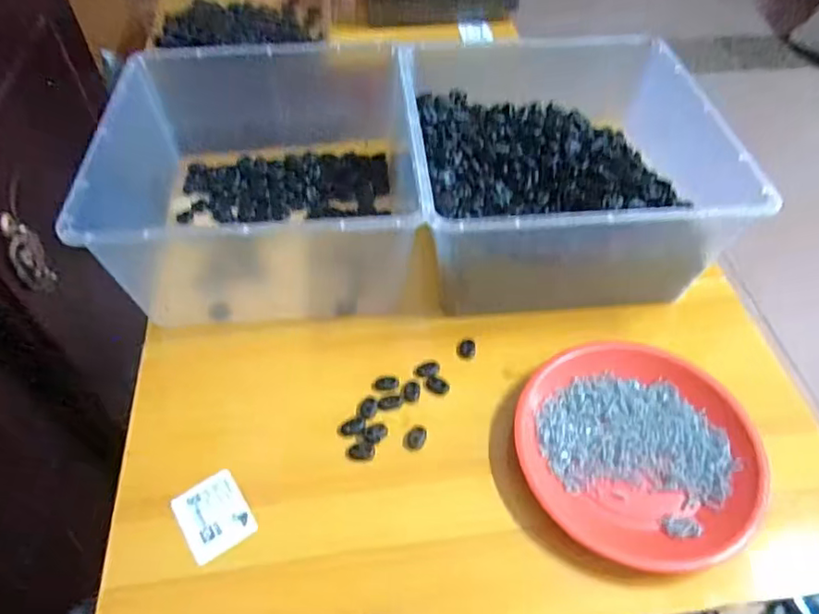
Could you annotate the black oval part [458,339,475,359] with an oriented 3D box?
[{"bbox_3d":[0.054,0.039,0.562,0.017,0.004,0.021,3,51,3],"label":"black oval part"}]

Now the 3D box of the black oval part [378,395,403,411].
[{"bbox_3d":[-0.017,0.085,0.529,0.022,0.004,0.014,-11,52,-9],"label":"black oval part"}]

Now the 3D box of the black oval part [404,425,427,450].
[{"bbox_3d":[0.005,0.112,0.506,0.017,0.008,0.022,12,52,9],"label":"black oval part"}]

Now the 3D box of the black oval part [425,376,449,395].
[{"bbox_3d":[0.025,0.071,0.537,0.022,0.004,0.016,17,53,14],"label":"black oval part"}]

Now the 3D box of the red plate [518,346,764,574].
[{"bbox_3d":[0.188,0.114,0.492,0.178,0.022,0.192,0,51,0],"label":"red plate"}]

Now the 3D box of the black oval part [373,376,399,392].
[{"bbox_3d":[-0.021,0.070,0.541,0.023,0.004,0.015,-5,51,-4],"label":"black oval part"}]

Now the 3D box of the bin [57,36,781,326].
[{"bbox_3d":[0.002,-0.150,0.634,0.586,0.146,0.343,-2,51,-2],"label":"bin"}]

